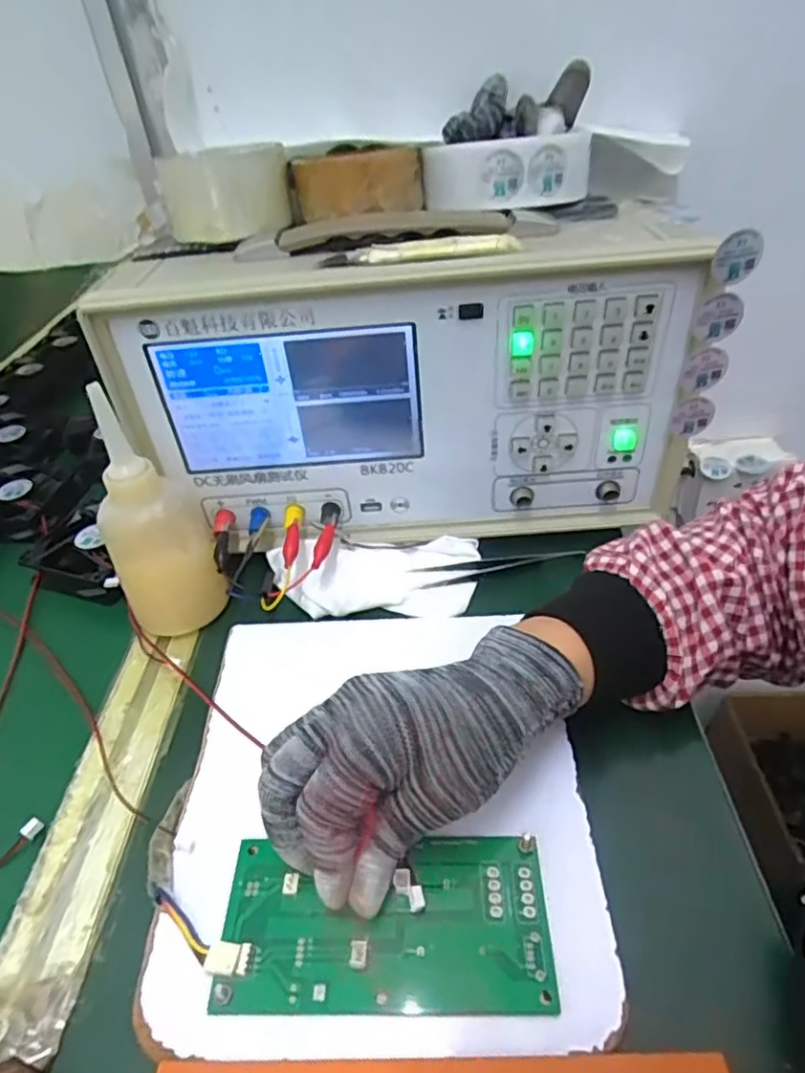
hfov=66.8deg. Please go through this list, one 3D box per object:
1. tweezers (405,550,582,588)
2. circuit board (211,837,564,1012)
[{"bbox_3d":[0.066,0.021,0.426,0.117,0.010,0.018,-10,41,-5],"label":"tweezers"},{"bbox_3d":[-0.007,0.159,0.254,0.132,0.008,0.064,-3,40,1],"label":"circuit board"}]

